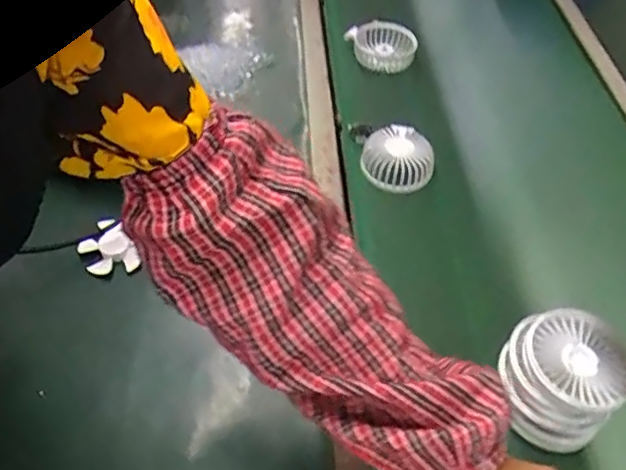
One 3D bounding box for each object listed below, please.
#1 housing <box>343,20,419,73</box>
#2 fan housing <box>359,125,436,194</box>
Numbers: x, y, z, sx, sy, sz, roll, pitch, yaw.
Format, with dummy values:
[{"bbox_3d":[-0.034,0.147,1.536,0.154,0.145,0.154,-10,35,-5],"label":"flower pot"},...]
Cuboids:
[{"bbox_3d":[0.107,-0.298,0.947,0.094,0.037,0.101,0,48,0],"label":"housing"},{"bbox_3d":[0.106,-0.097,0.773,0.092,0.039,0.101,0,48,0],"label":"fan housing"}]

